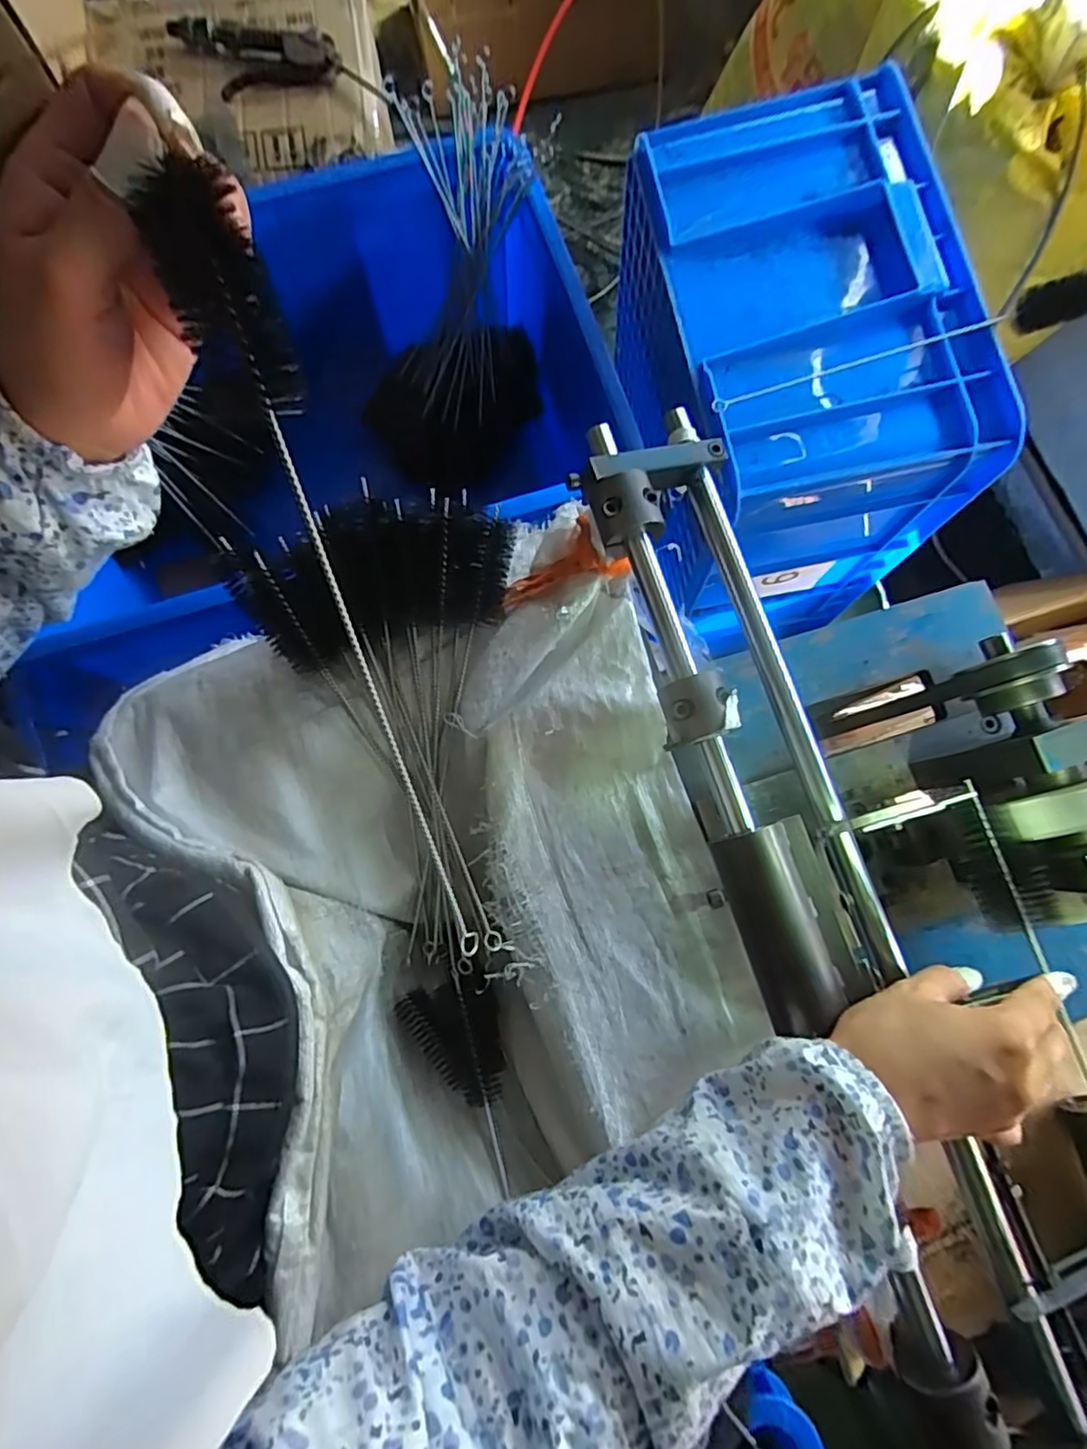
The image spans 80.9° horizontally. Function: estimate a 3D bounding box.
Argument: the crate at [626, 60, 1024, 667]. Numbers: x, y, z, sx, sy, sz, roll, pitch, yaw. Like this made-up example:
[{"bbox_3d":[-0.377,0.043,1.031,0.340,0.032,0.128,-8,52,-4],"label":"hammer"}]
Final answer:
[{"bbox_3d":[0.243,-0.373,0.694,0.254,0.300,0.401,-10,80,-3],"label":"crate"}]

